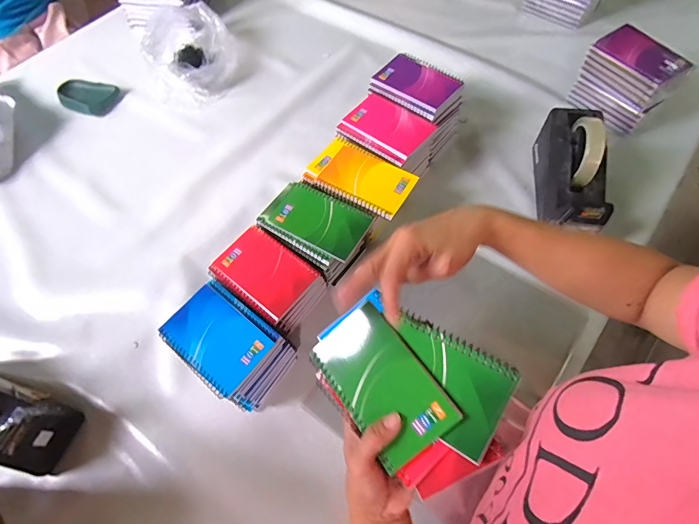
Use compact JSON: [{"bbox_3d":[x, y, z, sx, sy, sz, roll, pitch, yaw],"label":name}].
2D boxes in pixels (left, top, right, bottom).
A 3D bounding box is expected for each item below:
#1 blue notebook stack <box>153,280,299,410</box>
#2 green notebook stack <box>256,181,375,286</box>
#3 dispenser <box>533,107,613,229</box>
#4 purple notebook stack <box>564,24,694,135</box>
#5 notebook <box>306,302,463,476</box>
[{"bbox_3d":[-0.155,0.110,0.508,0.143,0.078,0.098,33,69,18],"label":"blue notebook stack"},{"bbox_3d":[-0.048,-0.040,0.579,0.154,0.083,0.101,28,68,16],"label":"green notebook stack"},{"bbox_3d":[0.334,-0.134,0.585,0.075,0.114,0.199,8,64,7],"label":"dispenser"},{"bbox_3d":[0.472,-0.309,0.669,0.073,0.123,0.136,-29,65,-11],"label":"purple notebook stack"},{"bbox_3d":[0.030,0.112,0.355,0.082,0.007,0.126,-43,66,6],"label":"notebook"}]

